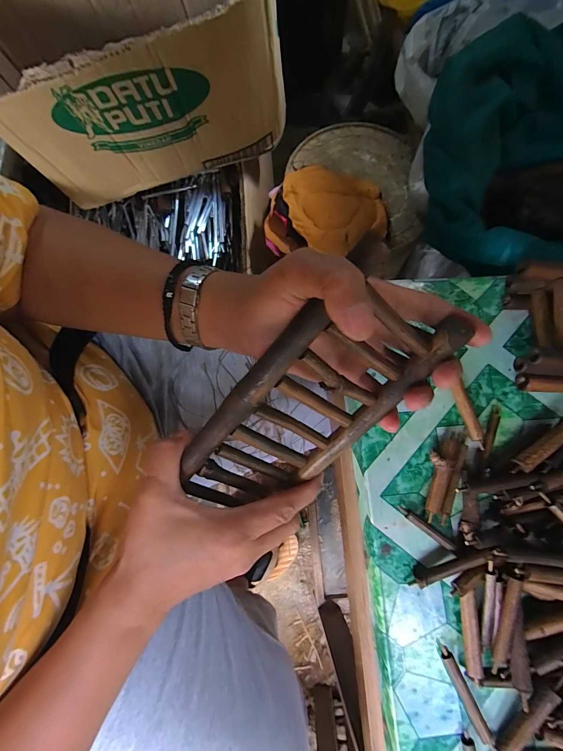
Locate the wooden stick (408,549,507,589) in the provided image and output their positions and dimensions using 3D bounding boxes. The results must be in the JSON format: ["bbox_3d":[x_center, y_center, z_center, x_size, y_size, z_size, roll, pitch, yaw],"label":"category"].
[{"bbox_3d":[0.139,0.154,0.261,0.075,0.008,0.010,-26,80,7],"label":"wooden stick"}]

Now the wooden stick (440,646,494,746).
[{"bbox_3d":[0.144,0.250,0.254,0.011,0.006,0.072,-23,82,-5],"label":"wooden stick"}]

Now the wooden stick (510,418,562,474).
[{"bbox_3d":[0.227,0.060,0.279,0.073,0.016,0.015,-35,83,-7],"label":"wooden stick"}]

